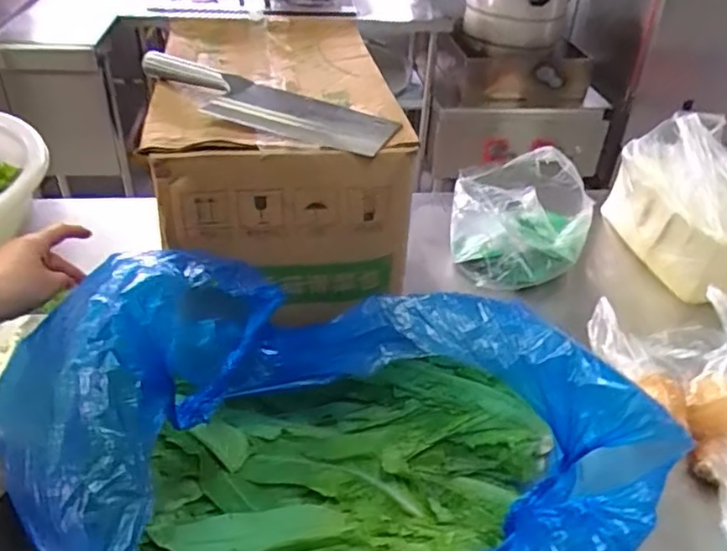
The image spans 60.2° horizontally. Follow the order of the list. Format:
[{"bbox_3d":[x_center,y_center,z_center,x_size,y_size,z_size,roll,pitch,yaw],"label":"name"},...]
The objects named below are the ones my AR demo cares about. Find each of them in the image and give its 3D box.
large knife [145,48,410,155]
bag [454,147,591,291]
[{"bbox_3d":[-0.118,-0.192,0.691,0.318,0.032,0.091,19,39,21],"label":"large knife"},{"bbox_3d":[0.261,-0.100,1.049,0.214,0.122,0.242,11,37,11],"label":"bag"}]

